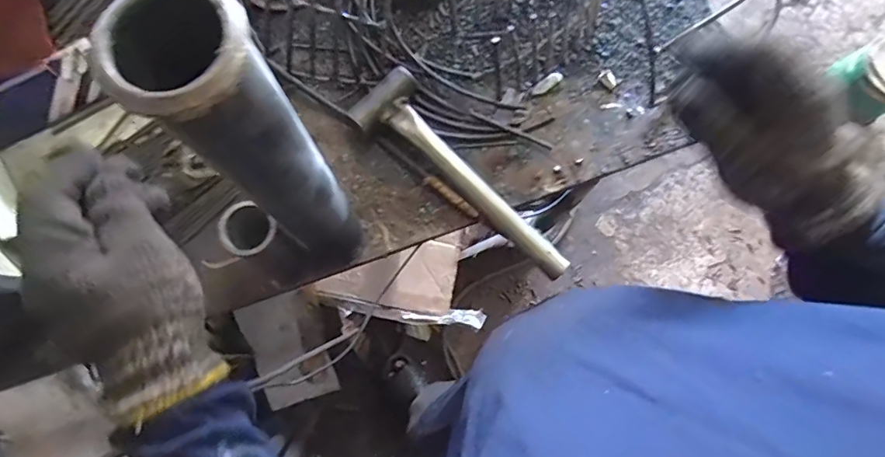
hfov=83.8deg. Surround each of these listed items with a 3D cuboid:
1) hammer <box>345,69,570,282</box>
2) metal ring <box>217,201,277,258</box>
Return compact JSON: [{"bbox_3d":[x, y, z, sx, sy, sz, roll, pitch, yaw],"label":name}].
[{"bbox_3d":[0.020,-0.045,0.463,0.065,0.031,0.241,-44,83,-9],"label":"hammer"},{"bbox_3d":[-0.146,0.001,0.367,0.039,0.007,0.038,37,80,6],"label":"metal ring"}]

